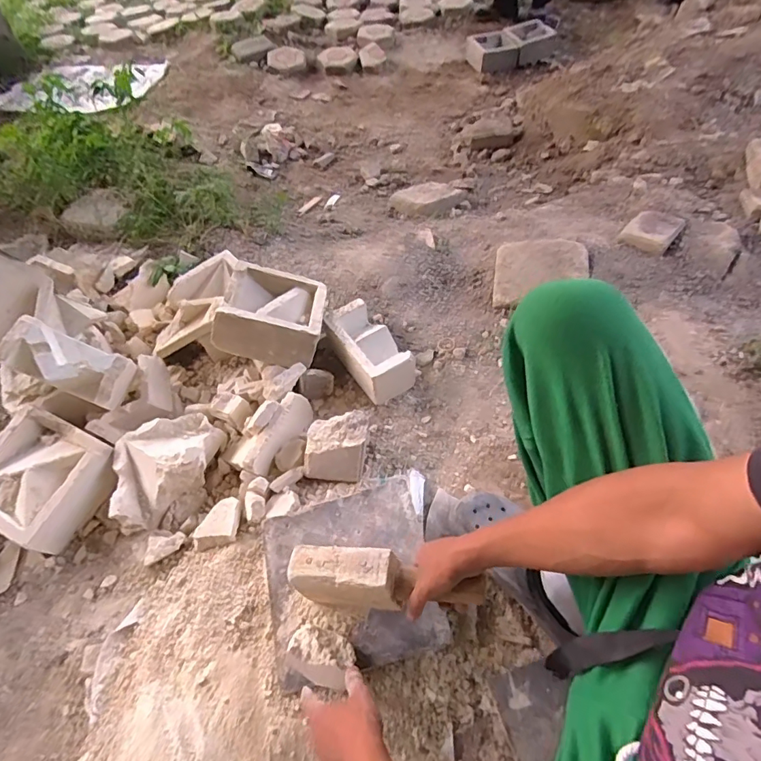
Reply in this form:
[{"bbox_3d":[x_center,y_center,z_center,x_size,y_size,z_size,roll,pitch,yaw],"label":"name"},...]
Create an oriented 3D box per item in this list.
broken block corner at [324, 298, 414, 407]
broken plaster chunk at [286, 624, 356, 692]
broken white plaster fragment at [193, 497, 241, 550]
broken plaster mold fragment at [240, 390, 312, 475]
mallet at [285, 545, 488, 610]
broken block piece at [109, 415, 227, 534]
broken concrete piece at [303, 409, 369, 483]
[{"bbox_3d":[-0.024,-0.063,0.991,0.105,0.089,0.205,-28,57,-14],"label":"broken block corner"},{"bbox_3d":[-0.078,0.358,0.617,0.082,0.041,0.061,19,59,18],"label":"broken plaster chunk"},{"bbox_3d":[-0.278,0.245,0.809,0.070,0.022,0.081,-5,55,2],"label":"broken white plaster fragment"},{"bbox_3d":[-0.194,0.098,0.893,0.059,0.062,0.172,30,63,23],"label":"broken plaster mold fragment"},{"bbox_3d":[0.009,0.267,0.625,0.246,0.103,0.057,2,55,12],"label":"mallet"},{"bbox_3d":[-0.381,0.167,0.870,0.177,0.092,0.179,-14,55,-5],"label":"broken block piece"},{"bbox_3d":[-0.078,0.119,0.863,0.112,0.075,0.103,2,55,7],"label":"broken concrete piece"}]

